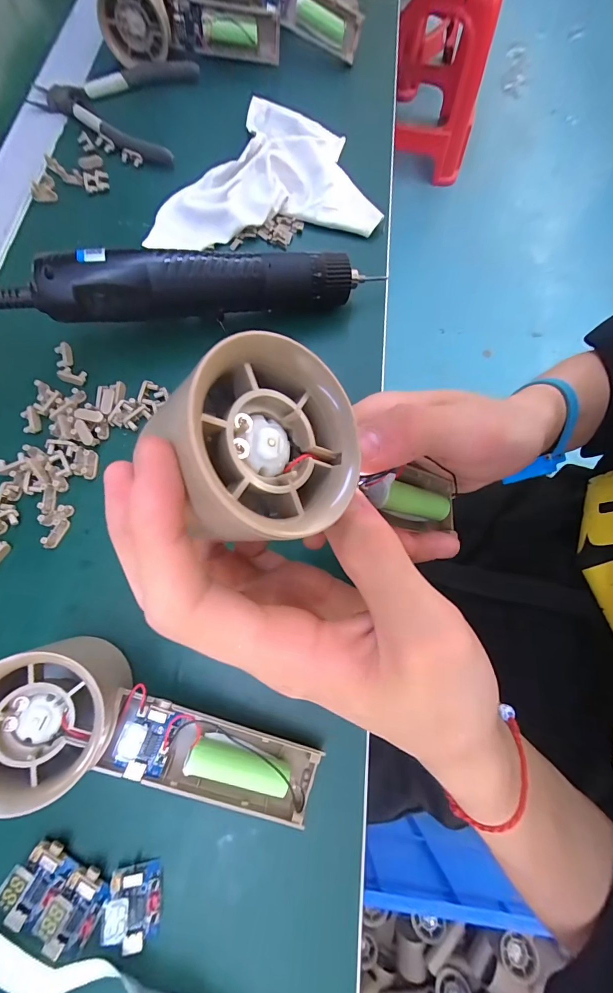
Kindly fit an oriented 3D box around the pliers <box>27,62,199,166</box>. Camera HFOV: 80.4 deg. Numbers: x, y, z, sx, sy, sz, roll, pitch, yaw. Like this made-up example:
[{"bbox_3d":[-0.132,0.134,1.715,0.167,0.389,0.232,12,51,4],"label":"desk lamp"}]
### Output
[{"bbox_3d":[-0.181,-0.364,0.333,0.136,0.013,0.130,6,72,0],"label":"pliers"}]

